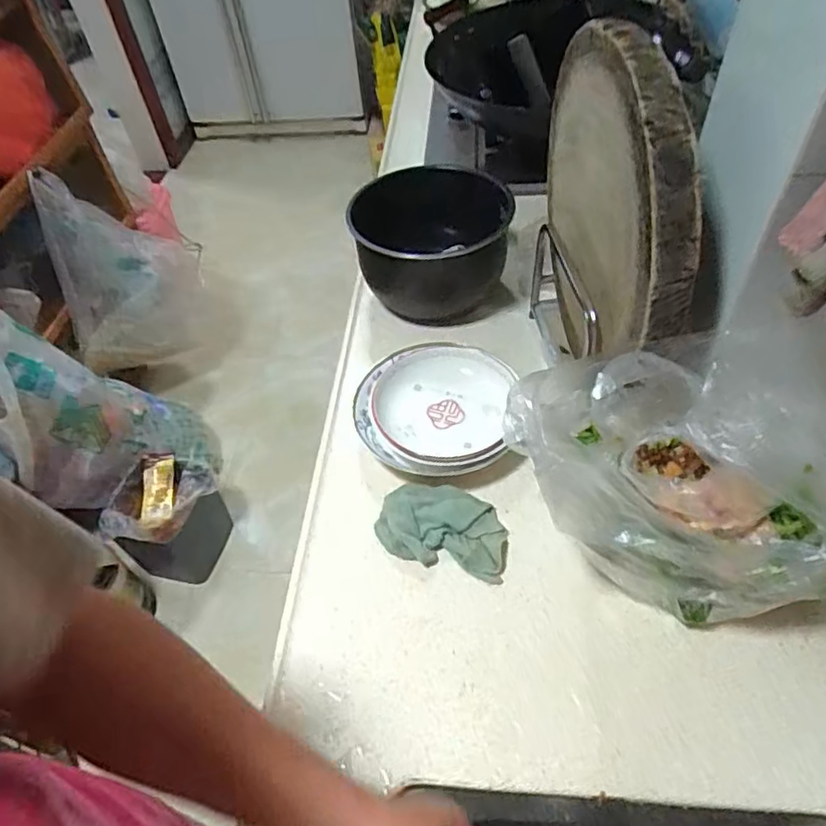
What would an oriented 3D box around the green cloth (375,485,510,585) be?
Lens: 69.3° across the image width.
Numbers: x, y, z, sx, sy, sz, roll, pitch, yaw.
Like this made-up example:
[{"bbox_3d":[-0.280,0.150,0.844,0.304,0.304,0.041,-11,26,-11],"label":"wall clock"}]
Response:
[{"bbox_3d":[0.035,0.122,0.655,0.141,0.028,0.090,11,52,12],"label":"green cloth"}]

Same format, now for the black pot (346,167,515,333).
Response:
[{"bbox_3d":[0.026,-0.258,0.906,0.213,0.140,0.223,-2,50,2],"label":"black pot"}]

